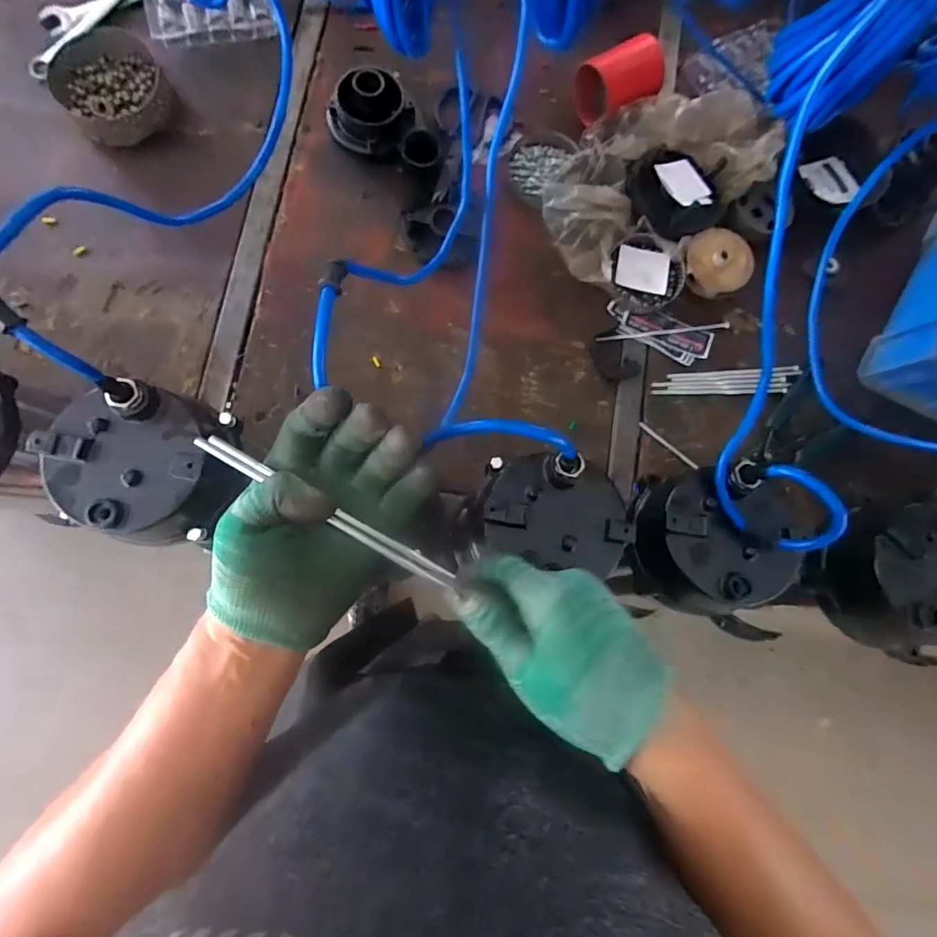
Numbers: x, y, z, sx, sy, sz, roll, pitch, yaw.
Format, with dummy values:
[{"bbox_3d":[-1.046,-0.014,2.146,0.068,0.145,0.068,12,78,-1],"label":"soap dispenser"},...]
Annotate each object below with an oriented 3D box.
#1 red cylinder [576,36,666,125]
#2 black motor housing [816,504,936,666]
[{"bbox_3d":[0.212,-0.538,0.691,0.121,0.072,0.072,-21,83,-7],"label":"red cylinder"},{"bbox_3d":[0.370,0.097,0.418,0.112,0.078,0.123,11,81,-3],"label":"black motor housing"}]

